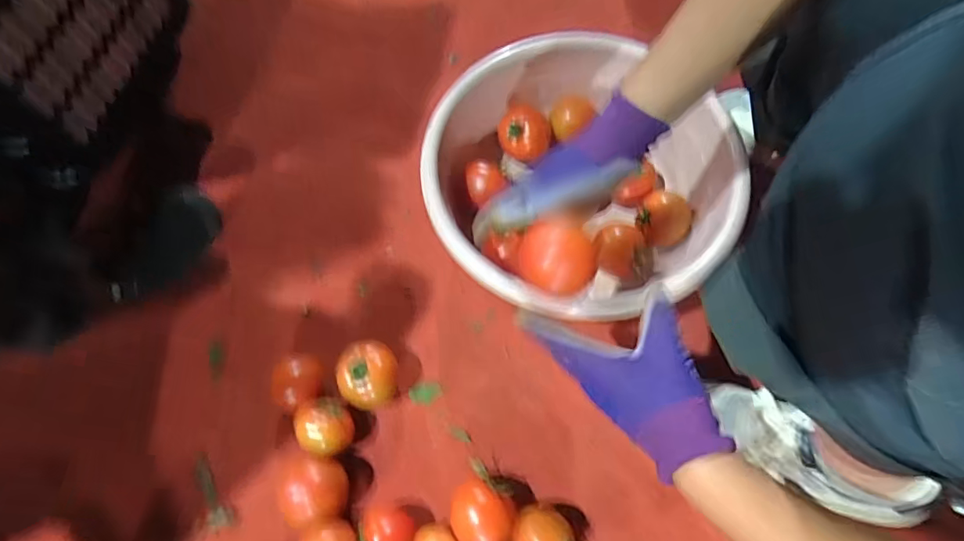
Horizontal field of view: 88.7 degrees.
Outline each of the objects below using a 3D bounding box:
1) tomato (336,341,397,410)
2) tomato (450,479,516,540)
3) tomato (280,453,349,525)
[{"bbox_3d":[-0.135,0.127,0.591,0.067,0.059,0.071,5,68,3],"label":"tomato"},{"bbox_3d":[-0.001,0.266,0.531,0.070,0.053,0.064,0,68,1],"label":"tomato"},{"bbox_3d":[-0.184,0.245,0.545,0.073,0.050,0.065,-10,68,-3],"label":"tomato"}]

